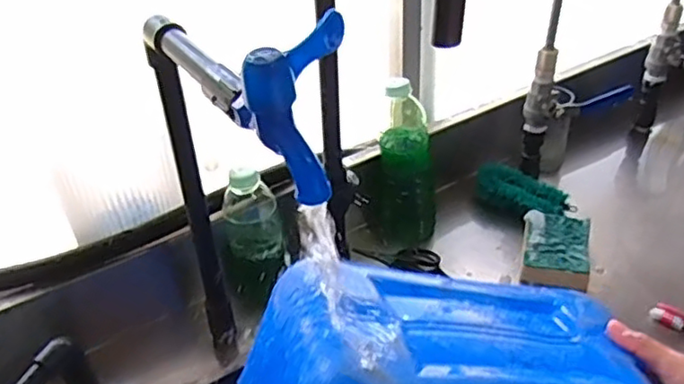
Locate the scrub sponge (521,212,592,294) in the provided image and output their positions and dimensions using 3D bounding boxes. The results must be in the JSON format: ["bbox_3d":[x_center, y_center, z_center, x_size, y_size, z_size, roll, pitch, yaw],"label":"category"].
[{"bbox_3d":[0.258,0.071,0.763,0.074,0.032,0.107,6,37,14],"label":"scrub sponge"}]

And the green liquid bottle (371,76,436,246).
[{"bbox_3d":[0.076,-0.038,0.792,0.077,0.213,0.067,-1,36,4],"label":"green liquid bottle"}]

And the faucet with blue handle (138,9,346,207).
[{"bbox_3d":[-0.079,-0.078,0.408,0.217,0.082,0.060,27,46,35],"label":"faucet with blue handle"}]

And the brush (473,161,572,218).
[{"bbox_3d":[0.232,-0.001,0.840,0.130,0.031,0.052,27,46,35],"label":"brush"}]

